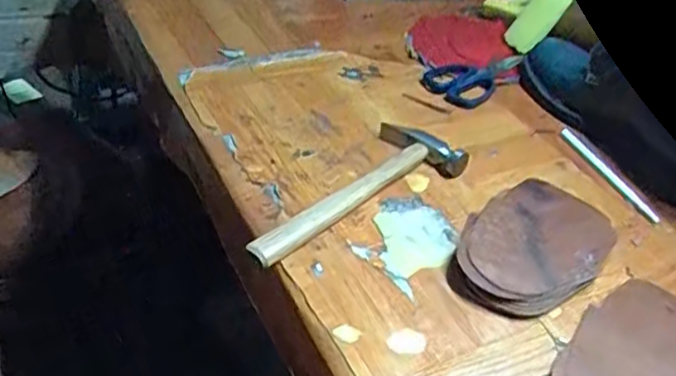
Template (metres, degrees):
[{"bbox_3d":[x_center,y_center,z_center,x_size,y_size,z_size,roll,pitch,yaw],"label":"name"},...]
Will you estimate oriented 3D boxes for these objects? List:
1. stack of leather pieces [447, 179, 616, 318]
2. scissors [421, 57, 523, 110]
[{"bbox_3d":[0.161,0.049,0.540,0.163,0.022,0.103,-26,49,-35],"label":"stack of leather pieces"},{"bbox_3d":[0.167,-0.142,0.792,0.075,0.010,0.153,29,43,25],"label":"scissors"}]

